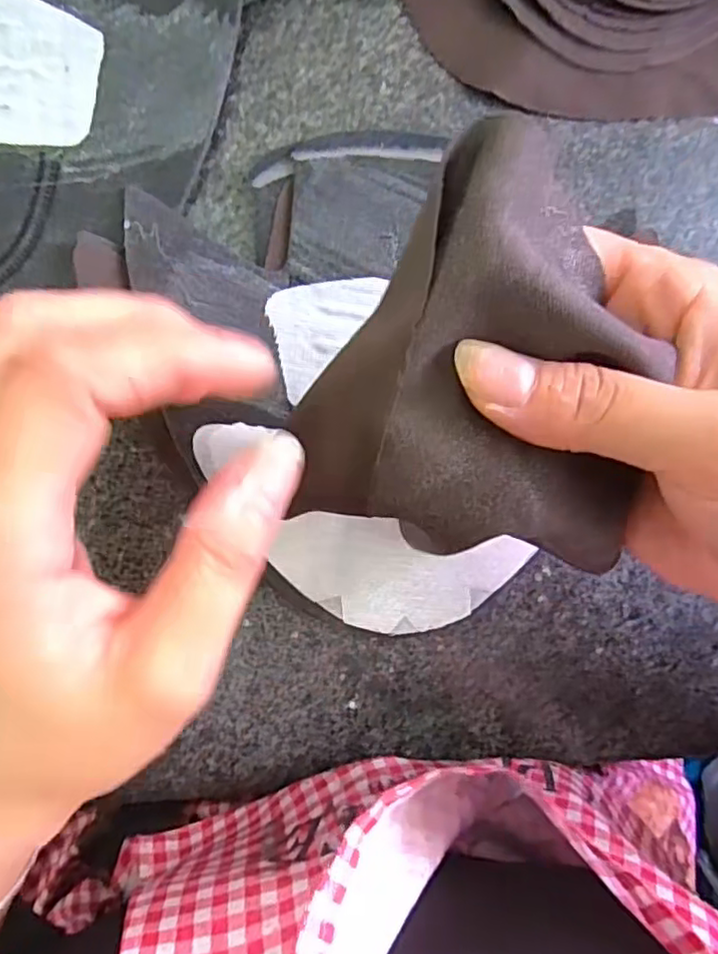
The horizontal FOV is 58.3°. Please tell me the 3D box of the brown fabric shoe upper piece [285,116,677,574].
[{"bbox_3d":[0.037,-0.031,0.168,0.093,0.036,0.103,8,95,-6],"label":"brown fabric shoe upper piece"}]

